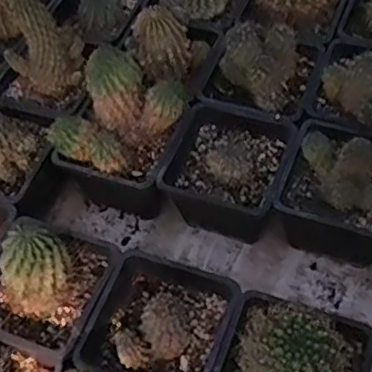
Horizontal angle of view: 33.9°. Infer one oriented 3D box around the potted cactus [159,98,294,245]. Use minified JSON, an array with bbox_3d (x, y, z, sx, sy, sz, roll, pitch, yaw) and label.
[{"bbox_3d":[0.054,-0.011,0.788,0.144,0.110,0.140,16,60,17],"label":"potted cactus"}]

